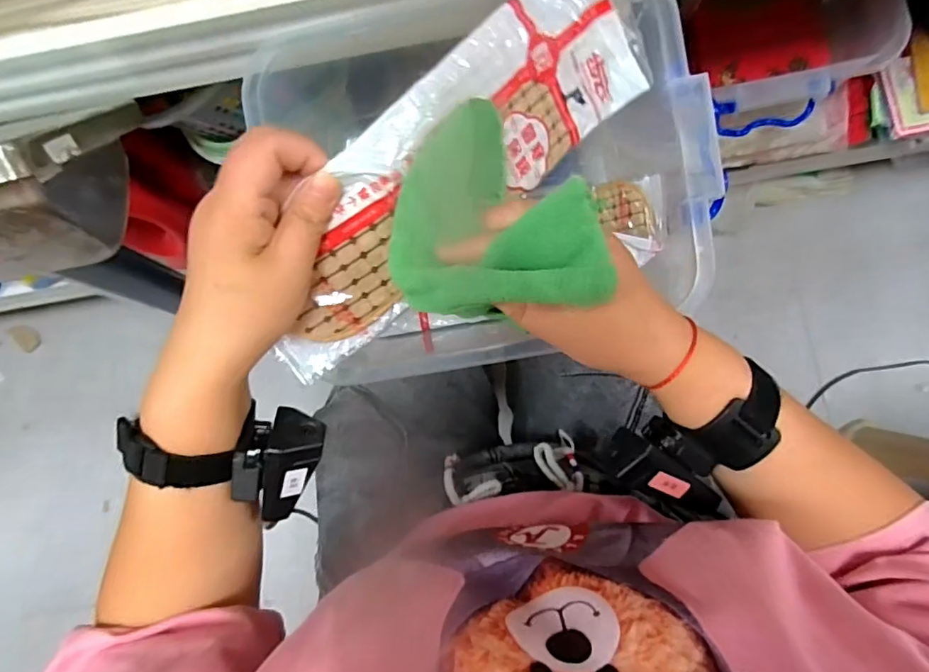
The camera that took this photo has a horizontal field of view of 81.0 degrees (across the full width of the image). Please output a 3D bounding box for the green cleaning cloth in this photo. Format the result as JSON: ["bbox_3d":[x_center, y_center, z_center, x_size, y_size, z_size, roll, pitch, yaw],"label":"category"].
[{"bbox_3d":[0.011,-0.072,0.278,0.103,0.052,0.124,-8,83,3],"label":"green cleaning cloth"}]

